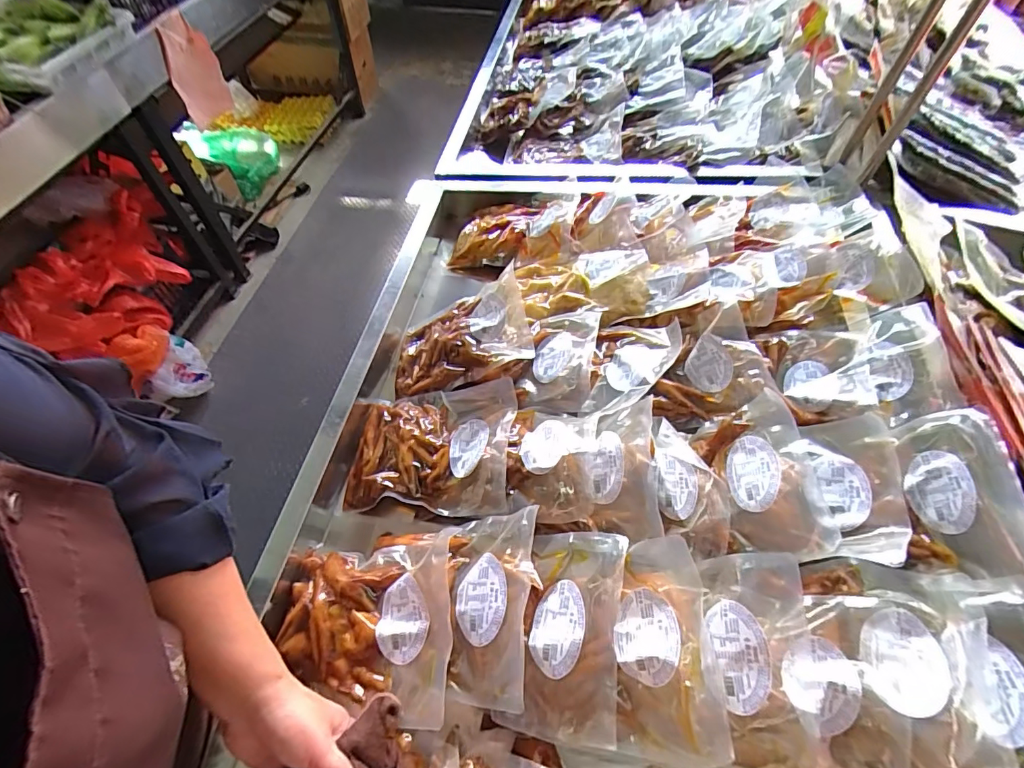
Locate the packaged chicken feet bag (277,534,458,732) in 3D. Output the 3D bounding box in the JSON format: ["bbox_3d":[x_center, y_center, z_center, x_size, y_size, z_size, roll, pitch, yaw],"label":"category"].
[{"bbox_3d":[-0.138,0.239,0.480,0.171,0.051,0.173,-12,55,16],"label":"packaged chicken feet bag"}]

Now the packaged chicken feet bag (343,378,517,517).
[{"bbox_3d":[-0.102,0.089,0.606,0.214,0.055,0.165,-5,56,16],"label":"packaged chicken feet bag"}]

